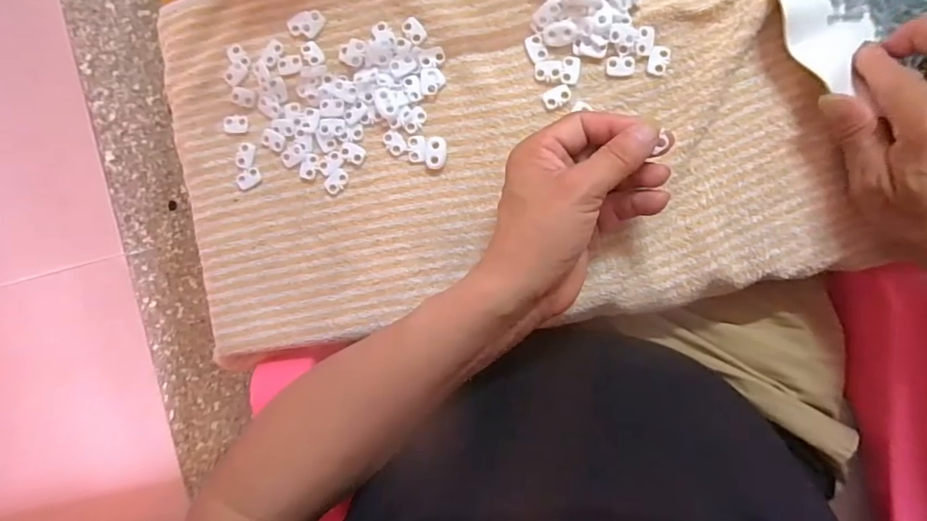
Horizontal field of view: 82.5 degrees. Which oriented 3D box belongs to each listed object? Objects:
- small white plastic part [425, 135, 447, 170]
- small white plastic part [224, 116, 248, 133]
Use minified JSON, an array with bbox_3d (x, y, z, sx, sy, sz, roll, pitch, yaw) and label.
[{"bbox_3d":[-0.019,-0.075,0.369,0.014,0.005,0.022,4,92,5],"label":"small white plastic part"},{"bbox_3d":[-0.166,-0.099,0.384,0.018,0.004,0.013,-1,92,5],"label":"small white plastic part"}]

